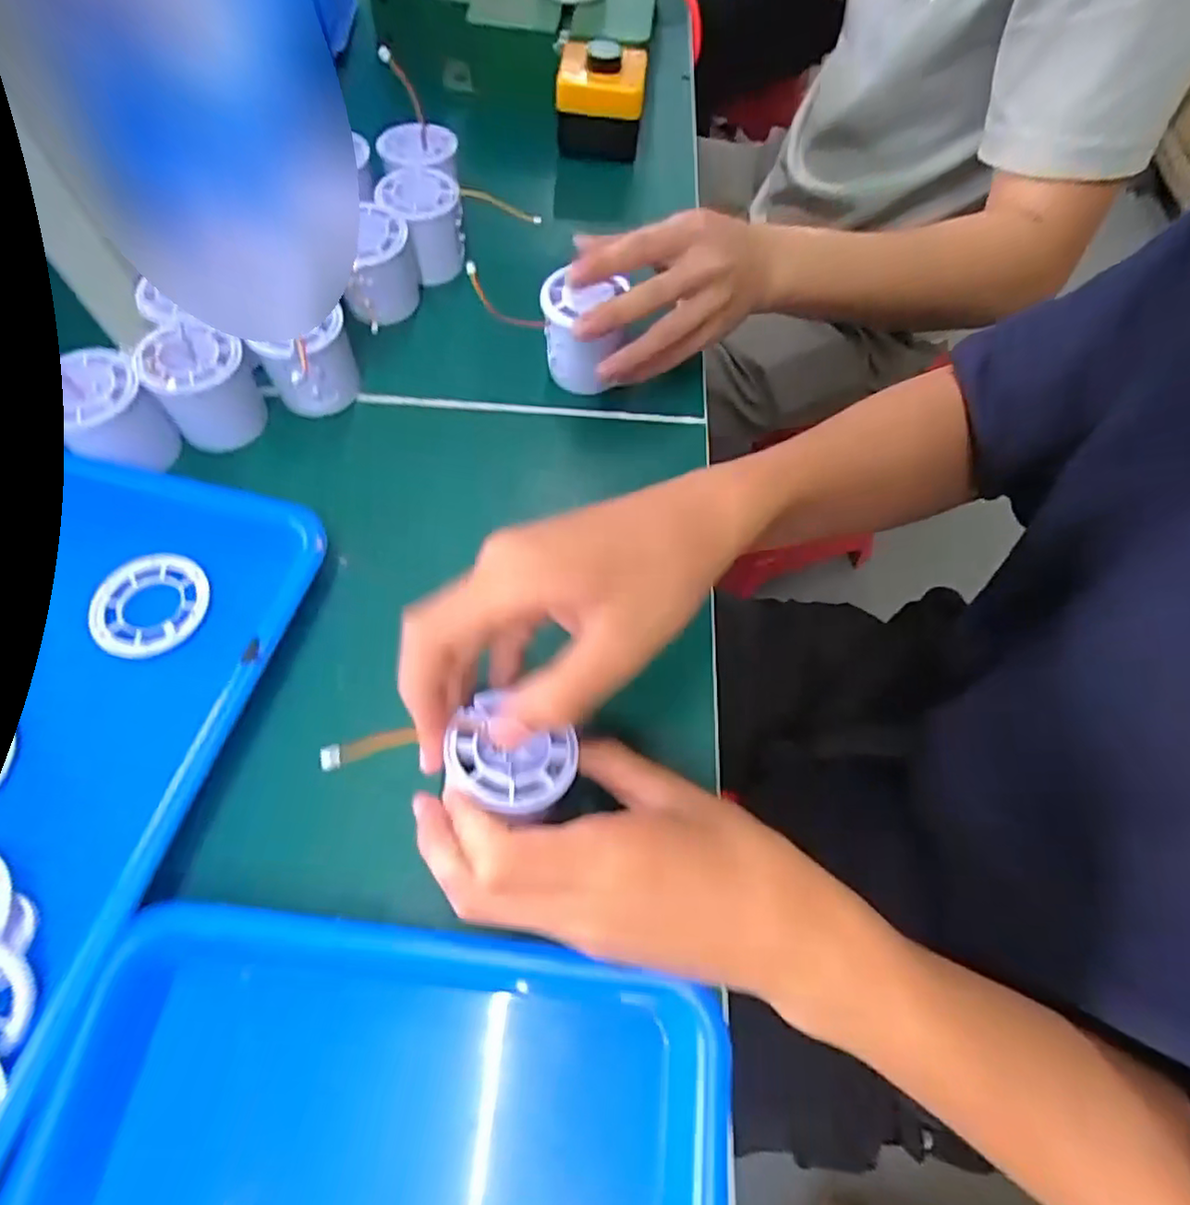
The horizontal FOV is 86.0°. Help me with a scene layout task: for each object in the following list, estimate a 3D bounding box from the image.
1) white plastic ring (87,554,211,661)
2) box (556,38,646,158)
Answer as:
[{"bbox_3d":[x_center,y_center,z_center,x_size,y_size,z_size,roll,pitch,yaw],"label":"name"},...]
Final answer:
[{"bbox_3d":[-0.238,0.000,0.341,0.059,0.004,0.058,1,64,-2],"label":"white plastic ring"},{"bbox_3d":[0.006,-0.428,0.542,0.071,0.063,0.064,6,64,0],"label":"box"}]

